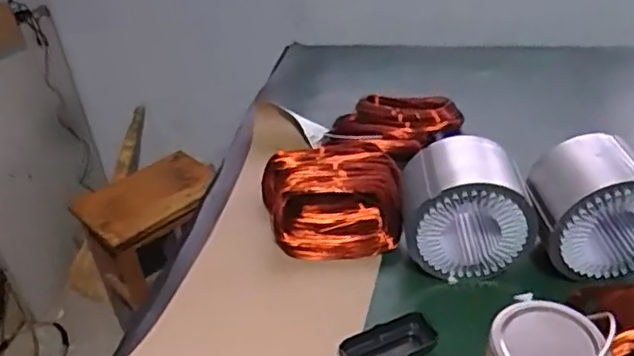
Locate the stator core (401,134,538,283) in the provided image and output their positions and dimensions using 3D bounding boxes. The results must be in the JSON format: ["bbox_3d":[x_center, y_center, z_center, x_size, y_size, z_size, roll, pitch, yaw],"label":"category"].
[{"bbox_3d":[0.188,0.039,0.805,0.147,0.147,0.109,-3,36,4],"label":"stator core"}]

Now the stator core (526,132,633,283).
[{"bbox_3d":[0.348,0.039,0.782,0.156,0.145,0.107,-5,36,1],"label":"stator core"}]

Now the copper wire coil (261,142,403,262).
[{"bbox_3d":[0.019,0.025,0.918,0.200,0.069,0.204,-4,36,3],"label":"copper wire coil"}]

